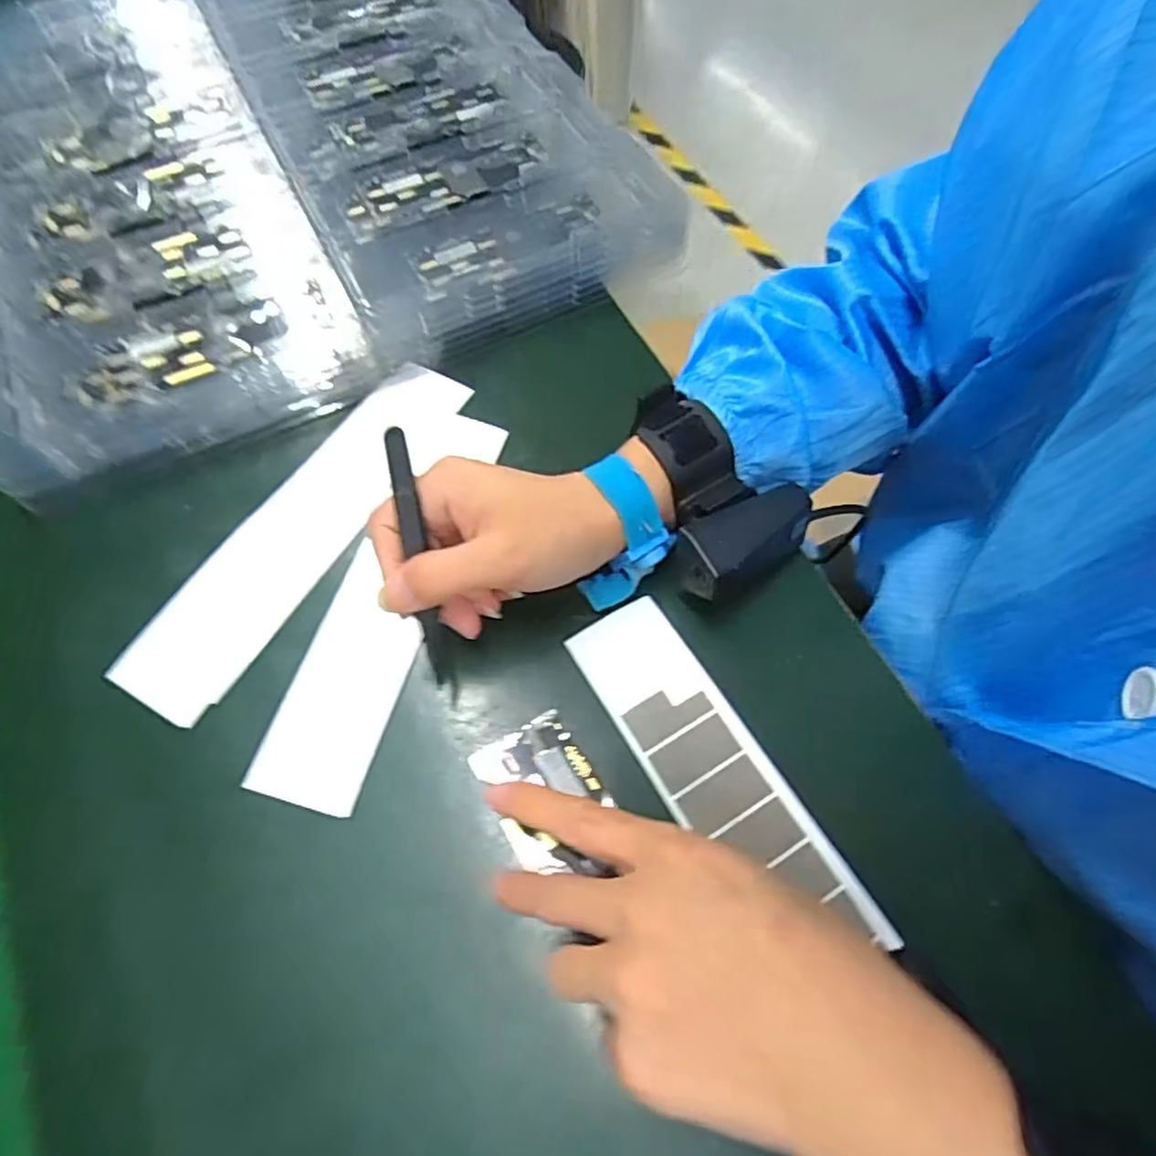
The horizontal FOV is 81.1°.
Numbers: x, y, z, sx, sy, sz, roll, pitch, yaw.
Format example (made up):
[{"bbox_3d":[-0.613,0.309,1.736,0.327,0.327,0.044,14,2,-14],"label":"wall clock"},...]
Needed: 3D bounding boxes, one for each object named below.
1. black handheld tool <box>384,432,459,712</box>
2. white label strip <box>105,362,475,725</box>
[{"bbox_3d":[-0.067,-0.004,0.289,0.009,0.004,0.117,-11,97,-3],"label":"black handheld tool"},{"bbox_3d":[-0.143,-0.032,0.357,0.052,0.005,0.229,29,69,14],"label":"white label strip"}]

